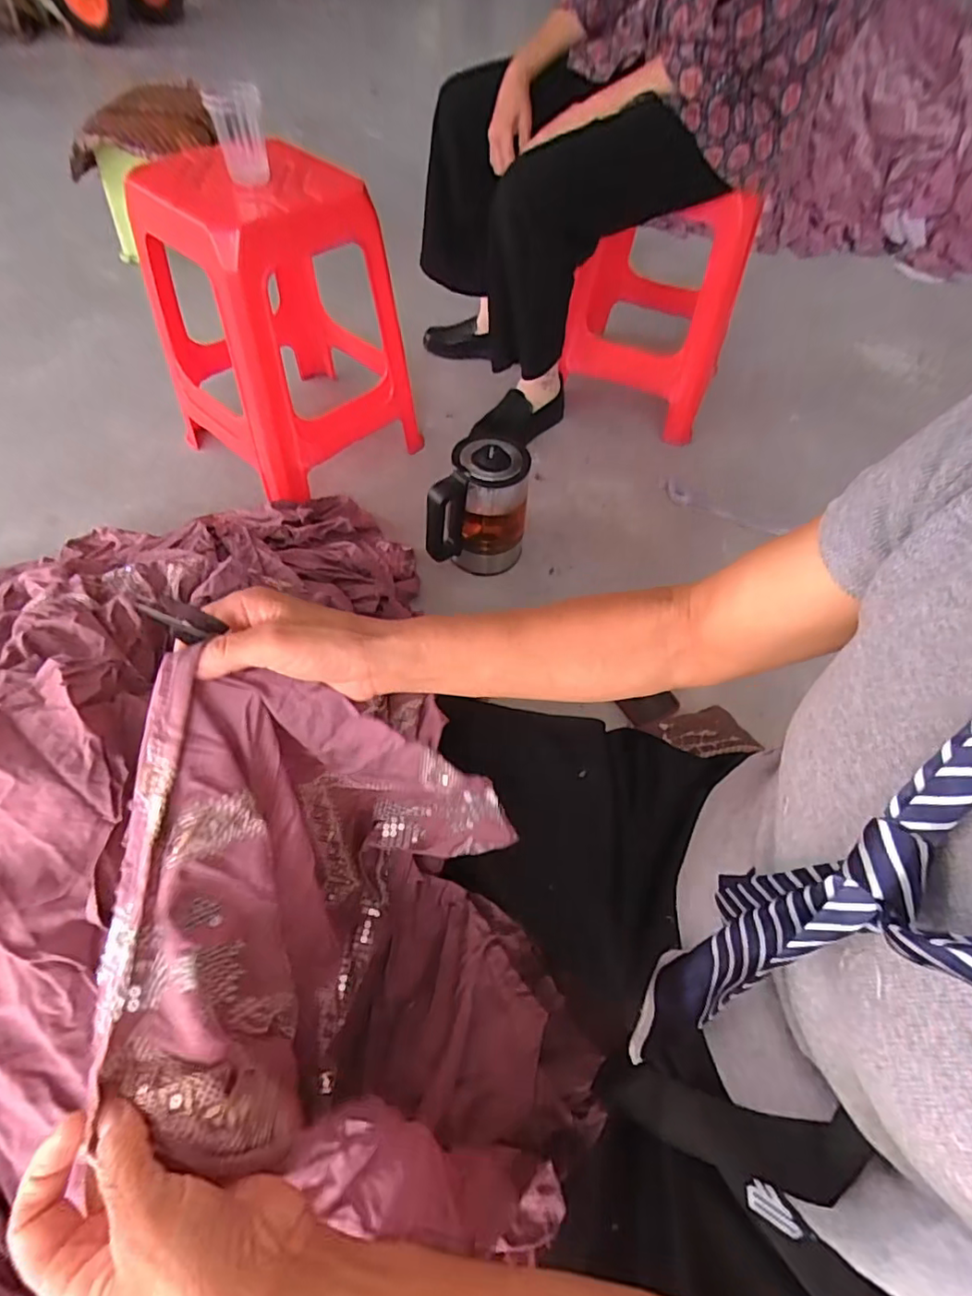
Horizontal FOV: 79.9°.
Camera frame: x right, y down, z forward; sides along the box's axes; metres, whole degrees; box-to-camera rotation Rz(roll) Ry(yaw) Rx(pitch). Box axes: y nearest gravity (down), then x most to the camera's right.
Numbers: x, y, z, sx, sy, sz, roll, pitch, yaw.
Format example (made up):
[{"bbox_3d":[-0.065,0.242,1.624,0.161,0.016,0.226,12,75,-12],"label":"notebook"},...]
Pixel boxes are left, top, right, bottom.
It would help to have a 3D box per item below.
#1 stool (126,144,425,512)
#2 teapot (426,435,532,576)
[{"bbox_3d":[-0.346,-0.545,0.985,0.332,0.426,0.343,39,63,21],"label":"stool"},{"bbox_3d":[-0.015,-0.224,0.939,0.159,0.198,0.105,-2,56,-5],"label":"teapot"}]

